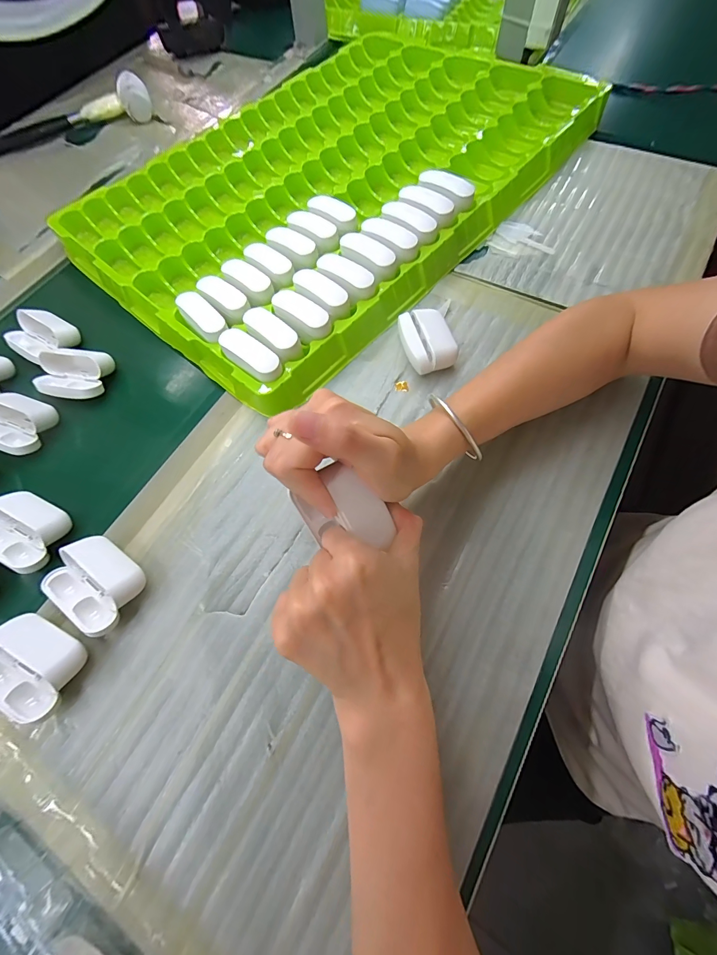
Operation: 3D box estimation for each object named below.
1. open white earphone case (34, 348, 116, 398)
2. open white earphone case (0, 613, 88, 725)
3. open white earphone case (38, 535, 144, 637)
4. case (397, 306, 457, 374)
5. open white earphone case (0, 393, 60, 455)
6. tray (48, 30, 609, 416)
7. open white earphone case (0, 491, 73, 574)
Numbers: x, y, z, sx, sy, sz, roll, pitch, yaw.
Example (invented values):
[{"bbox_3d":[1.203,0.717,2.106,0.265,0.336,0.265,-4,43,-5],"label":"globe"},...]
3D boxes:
[{"bbox_3d":[-0.281,-0.101,0.348,0.063,0.025,0.051,3,68,4],"label":"open white earphone case"},{"bbox_3d":[-0.224,0.127,0.241,0.065,0.028,0.050,23,71,12],"label":"open white earphone case"},{"bbox_3d":[-0.193,0.076,0.259,0.065,0.027,0.051,31,72,14],"label":"open white earphone case"},{"bbox_3d":[0.063,-0.126,0.328,0.044,0.022,0.061,-17,68,-4],"label":"case"},{"bbox_3d":[-0.319,-0.051,0.328,0.060,0.027,0.053,14,69,9],"label":"open white earphone case"},{"bbox_3d":[-0.028,-0.378,0.429,0.410,0.039,0.589,39,75,17],"label":"tray"},{"bbox_3d":[-0.274,0.042,0.289,0.066,0.030,0.053,21,70,11],"label":"open white earphone case"}]

